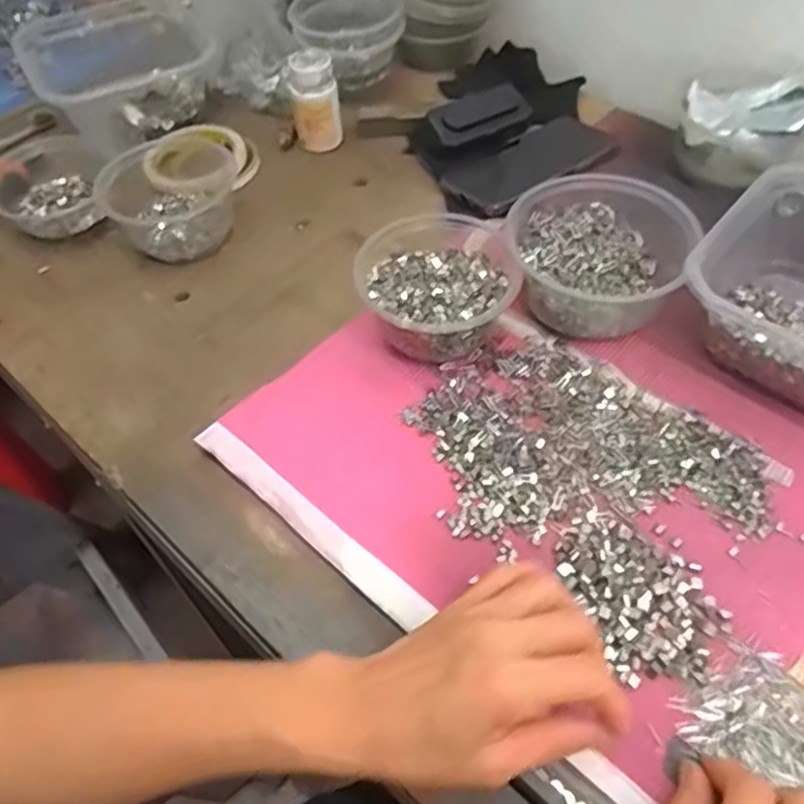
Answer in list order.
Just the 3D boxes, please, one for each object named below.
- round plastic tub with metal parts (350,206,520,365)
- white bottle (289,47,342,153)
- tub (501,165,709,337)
[{"bbox_3d":[0.026,-0.084,0.523,0.110,0.055,0.115,-1,53,2],"label":"round plastic tub with metal parts"},{"bbox_3d":[-0.084,-0.292,0.677,0.045,0.075,0.042,-6,54,-1],"label":"white bottle"},{"bbox_3d":[0.148,-0.114,0.531,0.127,0.062,0.134,-1,53,2],"label":"tub"}]

